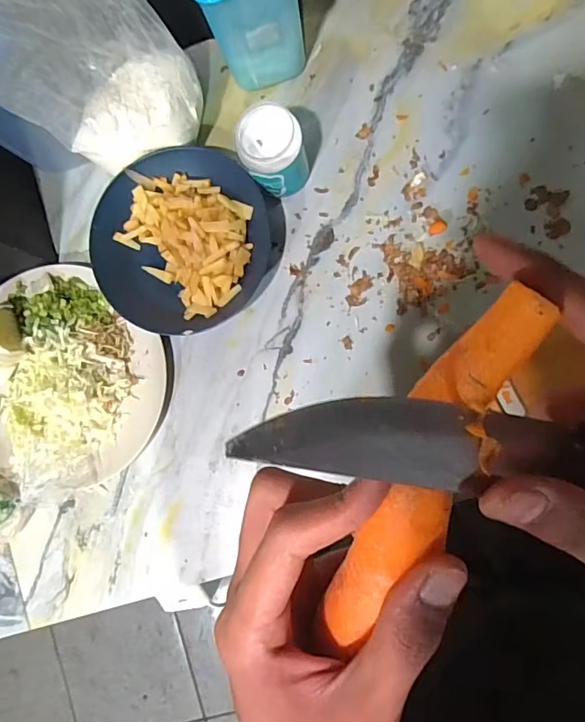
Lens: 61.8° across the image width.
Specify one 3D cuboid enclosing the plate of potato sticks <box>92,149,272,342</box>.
[{"bbox_3d":[-0.121,-0.132,0.539,0.181,0.050,0.196,0,88,8],"label":"plate of potato sticks"}]

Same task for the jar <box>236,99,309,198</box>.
[{"bbox_3d":[-0.021,-0.217,0.511,0.062,0.081,0.071,-41,83,5],"label":"jar"}]

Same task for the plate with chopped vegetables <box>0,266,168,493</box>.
[{"bbox_3d":[-0.264,0.019,0.537,0.224,0.082,0.236,0,88,8],"label":"plate with chopped vegetables"}]

